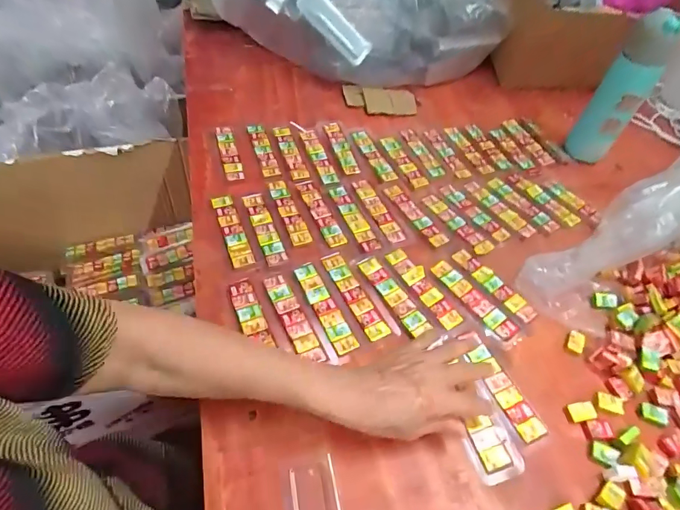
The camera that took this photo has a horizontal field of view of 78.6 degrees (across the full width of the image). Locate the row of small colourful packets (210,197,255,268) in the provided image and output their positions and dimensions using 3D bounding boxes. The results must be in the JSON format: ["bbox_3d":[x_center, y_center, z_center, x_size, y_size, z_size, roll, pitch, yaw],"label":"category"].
[{"bbox_3d":[-0.135,-0.032,0.521,0.026,0.008,0.118,-16,55,-17],"label":"row of small colourful packets"}]

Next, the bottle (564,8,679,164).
[{"bbox_3d":[0.424,-0.244,0.626,0.062,0.218,0.064,35,57,20],"label":"bottle"}]

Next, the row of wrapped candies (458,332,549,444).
[{"bbox_3d":[0.166,0.133,0.426,0.033,0.010,0.114,-16,58,-17],"label":"row of wrapped candies"}]

